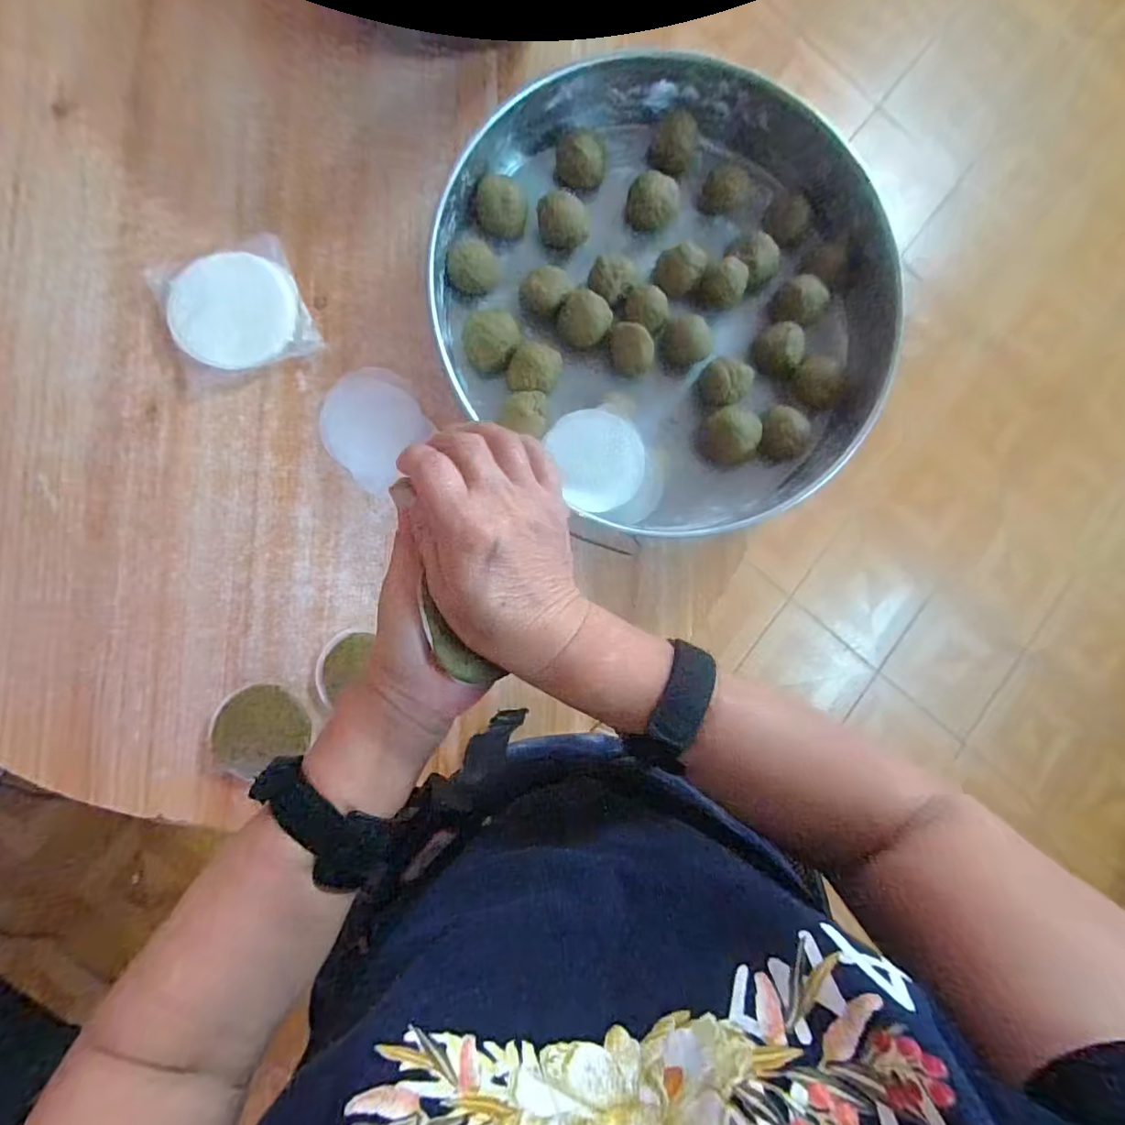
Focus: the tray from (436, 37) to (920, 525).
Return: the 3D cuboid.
[{"bbox_3d":[0.110,-0.256,0.517,0.415,0.075,0.421,0,88,-5],"label":"tray"}]

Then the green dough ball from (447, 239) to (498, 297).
[{"bbox_3d":[-0.085,-0.276,0.504,0.045,0.039,0.038,-16,90,-5],"label":"green dough ball"}]

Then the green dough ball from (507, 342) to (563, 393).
[{"bbox_3d":[-0.028,-0.180,0.505,0.045,0.037,0.049,0,88,-5],"label":"green dough ball"}]

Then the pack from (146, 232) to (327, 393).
[{"bbox_3d":[-0.302,-0.234,0.493,0.119,0.012,0.112,-21,90,-5],"label":"pack"}]

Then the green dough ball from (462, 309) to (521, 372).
[{"bbox_3d":[-0.067,-0.208,0.501,0.047,0.035,0.057,31,86,-3],"label":"green dough ball"}]

